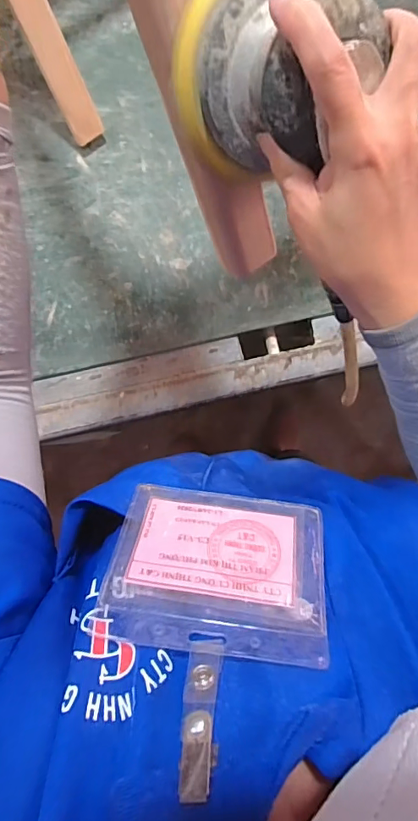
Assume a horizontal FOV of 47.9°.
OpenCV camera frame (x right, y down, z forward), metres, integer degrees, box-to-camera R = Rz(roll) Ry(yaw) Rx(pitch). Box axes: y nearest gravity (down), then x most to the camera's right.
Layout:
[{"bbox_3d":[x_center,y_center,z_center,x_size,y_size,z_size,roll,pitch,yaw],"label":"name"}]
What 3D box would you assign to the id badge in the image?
[{"bbox_3d":[0.002,0.087,0.210,0.099,0.129,0.010,5,130,6],"label":"id badge"}]

